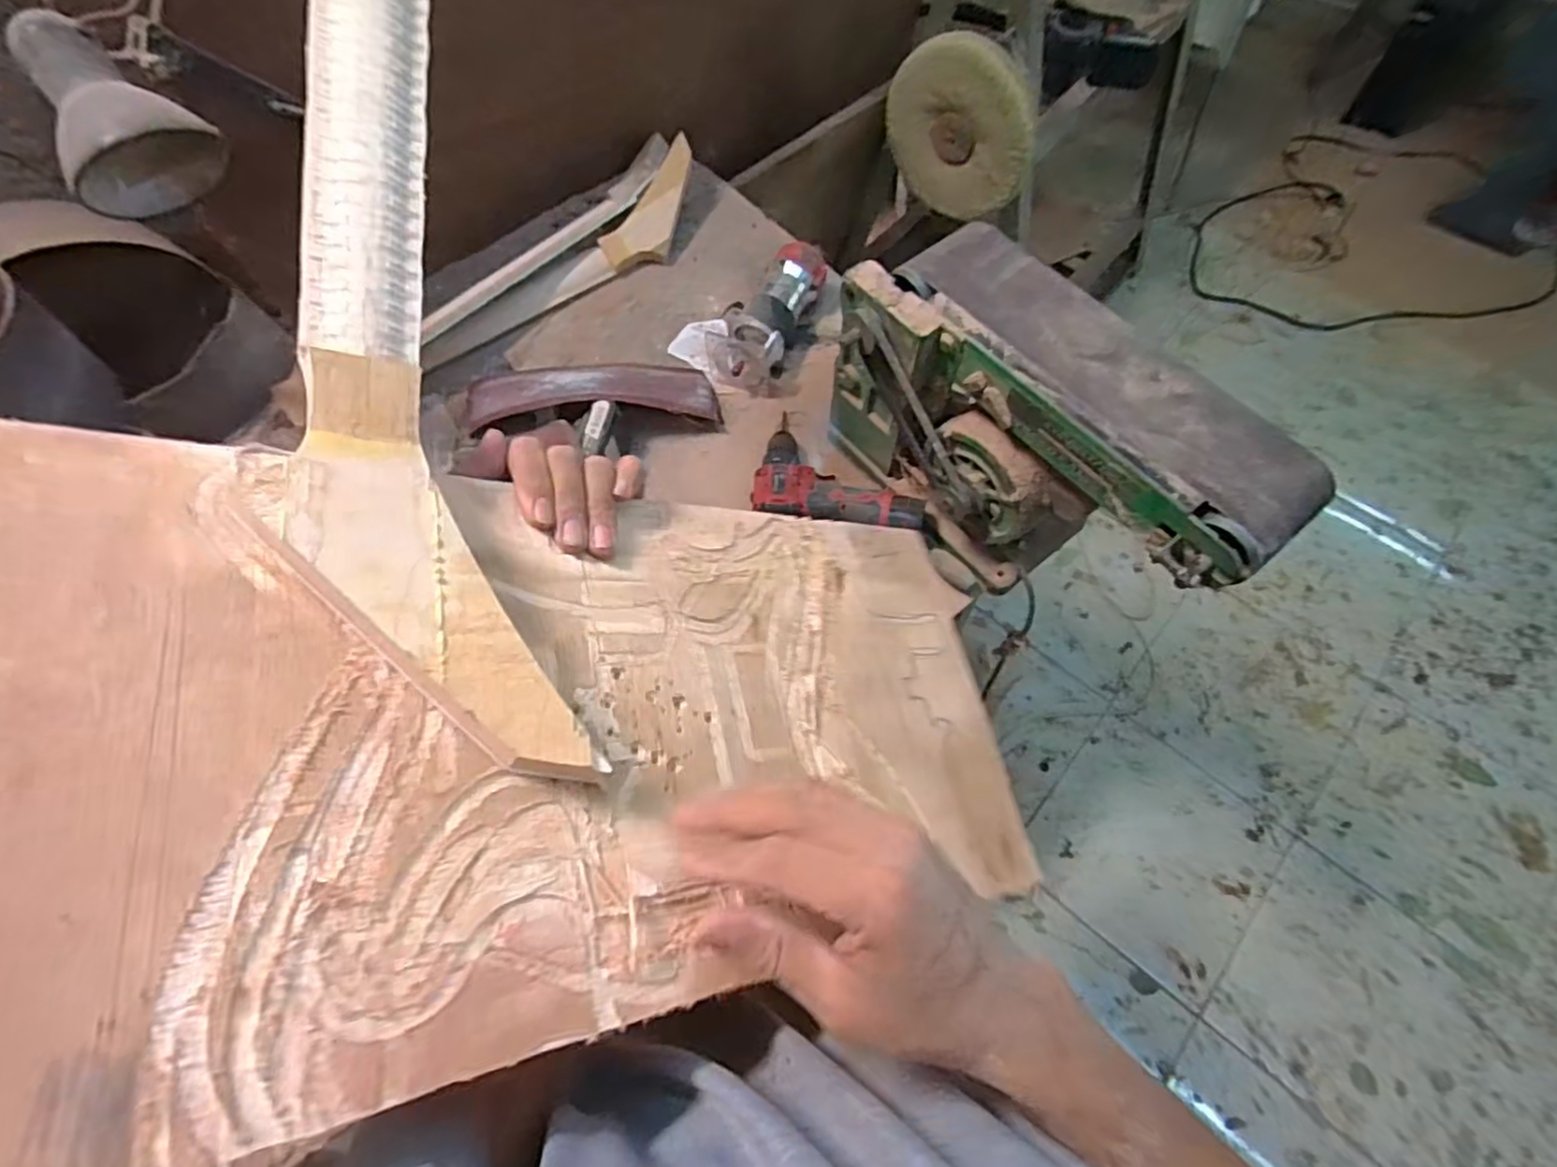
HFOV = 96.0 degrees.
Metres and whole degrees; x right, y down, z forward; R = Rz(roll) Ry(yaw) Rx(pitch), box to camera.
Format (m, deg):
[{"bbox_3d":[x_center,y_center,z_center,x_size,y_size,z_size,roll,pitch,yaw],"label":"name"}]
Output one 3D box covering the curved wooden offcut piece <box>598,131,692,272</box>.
[{"bbox_3d":[-0.175,-0.549,1.034,0.083,0.016,0.210,36,88,1],"label":"curved wooden offcut piece"}]

